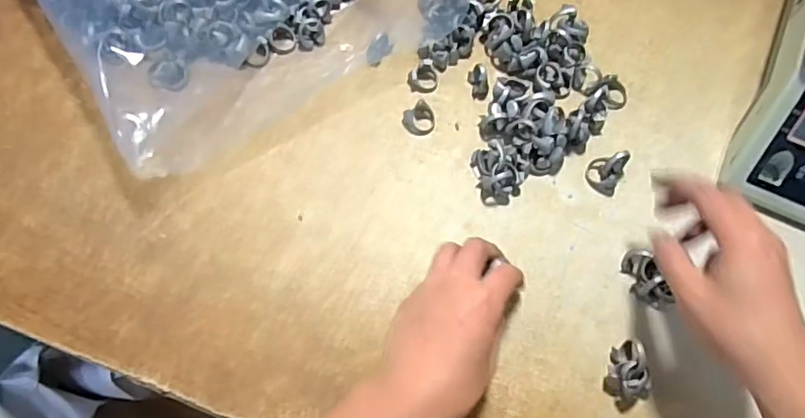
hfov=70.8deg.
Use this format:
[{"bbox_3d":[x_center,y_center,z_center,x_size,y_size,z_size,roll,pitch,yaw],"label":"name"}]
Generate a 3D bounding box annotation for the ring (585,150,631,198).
[{"bbox_3d":[0.155,-0.030,0.428,0.027,0.023,0.027,1,67,-2],"label":"ring"}]

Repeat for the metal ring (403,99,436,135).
[{"bbox_3d":[0.014,-0.071,0.448,0.024,0.011,0.024,1,67,-2],"label":"metal ring"}]

